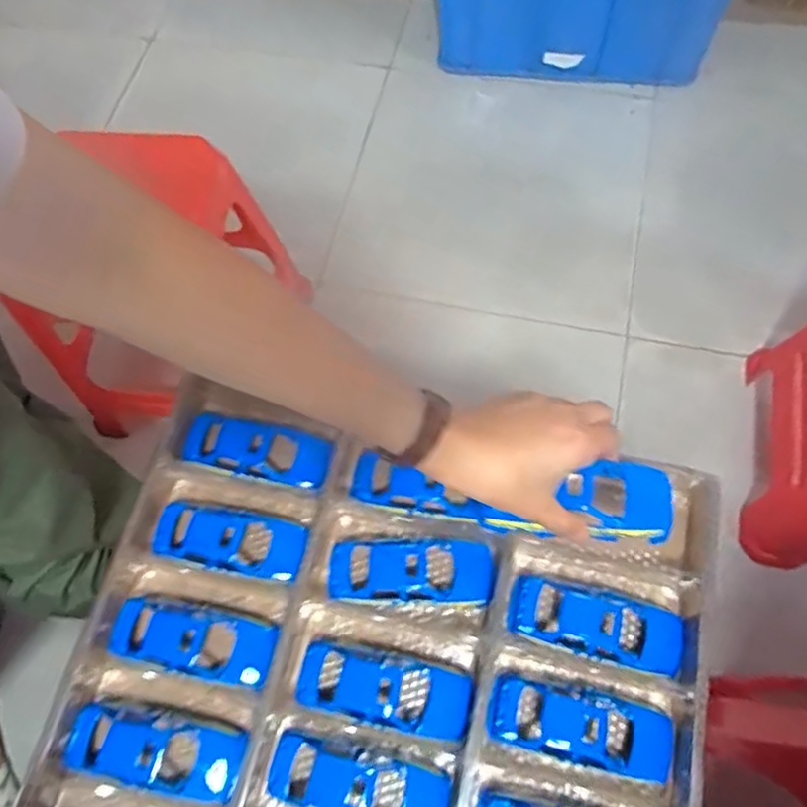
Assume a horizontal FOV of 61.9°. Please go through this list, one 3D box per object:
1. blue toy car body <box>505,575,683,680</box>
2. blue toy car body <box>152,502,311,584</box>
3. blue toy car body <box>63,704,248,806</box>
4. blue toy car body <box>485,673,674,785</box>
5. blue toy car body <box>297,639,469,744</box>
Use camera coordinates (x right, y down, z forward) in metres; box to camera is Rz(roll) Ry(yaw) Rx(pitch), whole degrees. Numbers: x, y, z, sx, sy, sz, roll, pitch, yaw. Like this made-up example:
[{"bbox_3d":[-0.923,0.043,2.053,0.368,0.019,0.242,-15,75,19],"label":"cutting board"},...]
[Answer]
[{"bbox_3d":[0.149,0.171,0.521,0.132,0.026,0.050,12,68,9],"label":"blue toy car body"},{"bbox_3d":[-0.142,0.113,0.551,0.122,0.026,0.047,9,68,8],"label":"blue toy car body"},{"bbox_3d":[-0.186,0.256,0.495,0.128,0.035,0.050,9,68,8],"label":"blue toy car body"},{"bbox_3d":[0.128,0.237,0.491,0.132,0.023,0.052,9,68,8],"label":"blue toy car body"},{"bbox_3d":[-0.015,0.215,0.504,0.127,0.024,0.047,10,68,8],"label":"blue toy car body"}]

